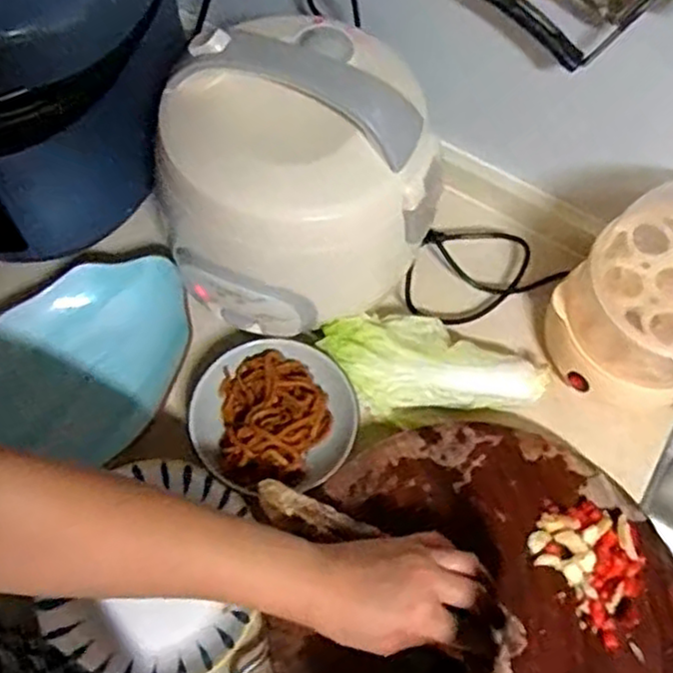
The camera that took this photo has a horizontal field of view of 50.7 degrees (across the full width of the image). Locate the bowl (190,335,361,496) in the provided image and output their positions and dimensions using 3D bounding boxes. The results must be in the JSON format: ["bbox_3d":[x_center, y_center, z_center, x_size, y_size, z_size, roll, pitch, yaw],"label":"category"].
[{"bbox_3d":[-0.053,0.067,0.613,0.134,0.041,0.130,1,66,-2],"label":"bowl"}]

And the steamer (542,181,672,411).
[{"bbox_3d":[0.263,-0.029,0.583,0.125,0.166,0.140,-26,70,-13],"label":"steamer"}]

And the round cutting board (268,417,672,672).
[{"bbox_3d":[0.120,0.218,0.544,0.295,0.034,0.302,1,66,-2],"label":"round cutting board"}]

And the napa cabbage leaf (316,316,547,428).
[{"bbox_3d":[0.088,0.024,0.642,0.188,0.053,0.093,-9,67,-7],"label":"napa cabbage leaf"}]

